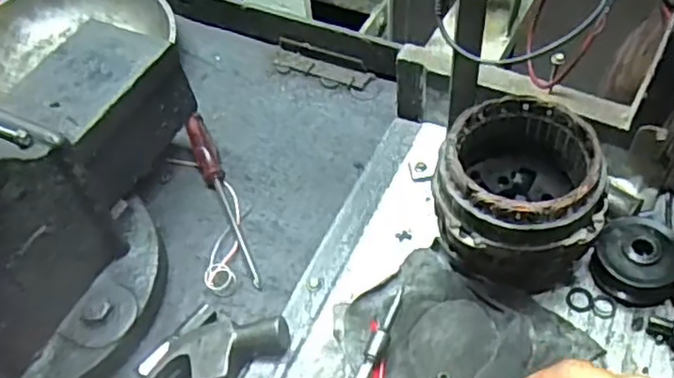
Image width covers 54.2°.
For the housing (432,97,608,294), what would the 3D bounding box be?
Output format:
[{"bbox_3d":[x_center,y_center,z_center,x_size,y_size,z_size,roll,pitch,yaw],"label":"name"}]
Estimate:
[{"bbox_3d":[0.148,0.010,0.553,0.128,0.125,0.131,2,53,5],"label":"housing"}]

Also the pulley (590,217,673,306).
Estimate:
[{"bbox_3d":[0.252,0.059,0.554,0.065,0.040,0.062,1,53,4],"label":"pulley"}]

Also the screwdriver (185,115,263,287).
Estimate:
[{"bbox_3d":[-0.120,0.006,0.676,0.023,0.025,0.219,-18,54,-10],"label":"screwdriver"}]

